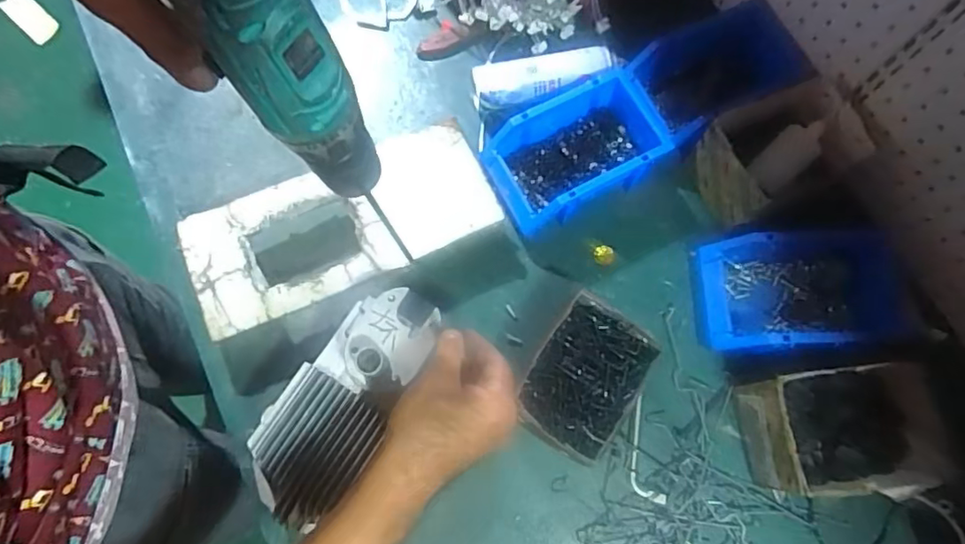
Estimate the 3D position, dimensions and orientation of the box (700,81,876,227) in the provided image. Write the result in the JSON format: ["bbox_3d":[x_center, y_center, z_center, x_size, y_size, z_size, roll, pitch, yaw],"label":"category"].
[{"bbox_3d":[0.315,-0.132,0.625,0.149,0.078,0.106,-22,76,-6],"label":"box"}]

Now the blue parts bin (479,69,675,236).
[{"bbox_3d":[0.103,-0.135,0.659,0.197,0.077,0.126,-27,76,-8],"label":"blue parts bin"}]

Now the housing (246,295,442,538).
[{"bbox_3d":[-0.125,0.114,0.510,0.096,0.058,0.224,34,88,10],"label":"housing"}]

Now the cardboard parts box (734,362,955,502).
[{"bbox_3d":[0.347,0.157,0.564,0.173,0.089,0.115,-7,74,-2],"label":"cardboard parts box"}]

